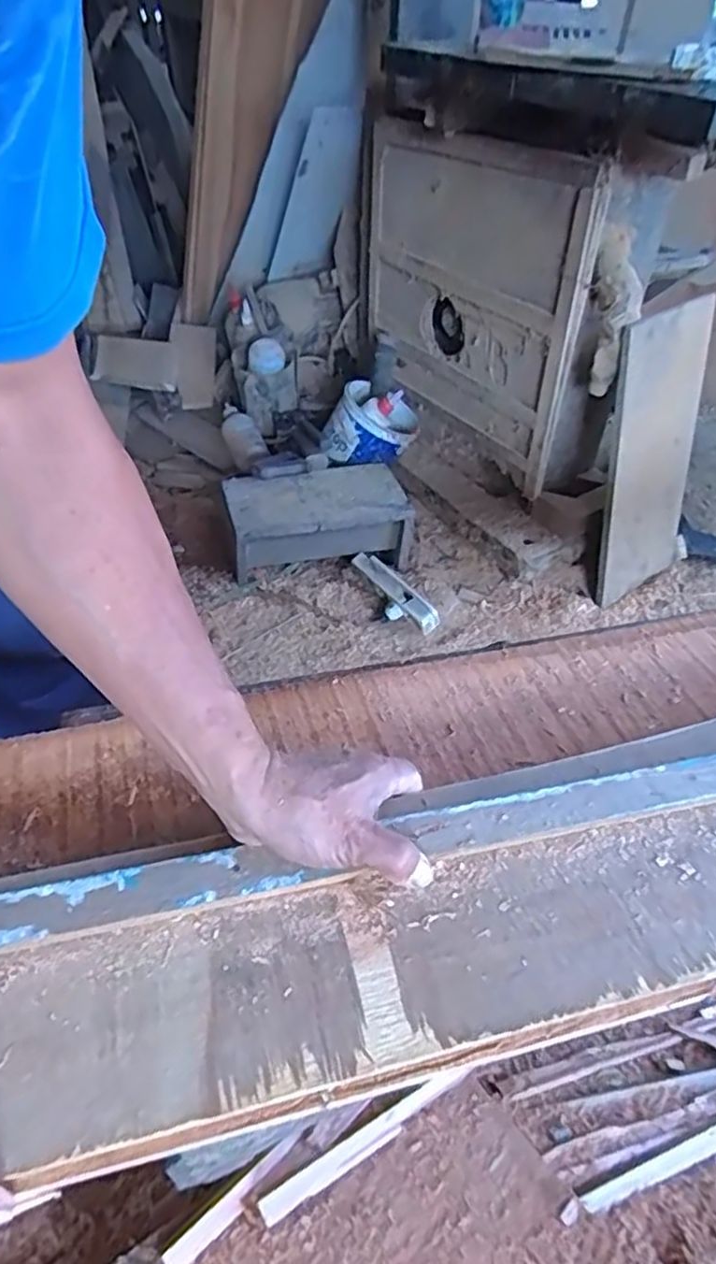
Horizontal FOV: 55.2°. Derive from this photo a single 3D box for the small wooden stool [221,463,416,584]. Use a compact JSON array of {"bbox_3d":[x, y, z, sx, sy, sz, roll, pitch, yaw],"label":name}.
[{"bbox_3d":[-0.080,-0.222,1.433,0.385,0.162,0.180,-7,46,-15],"label":"small wooden stool"}]

